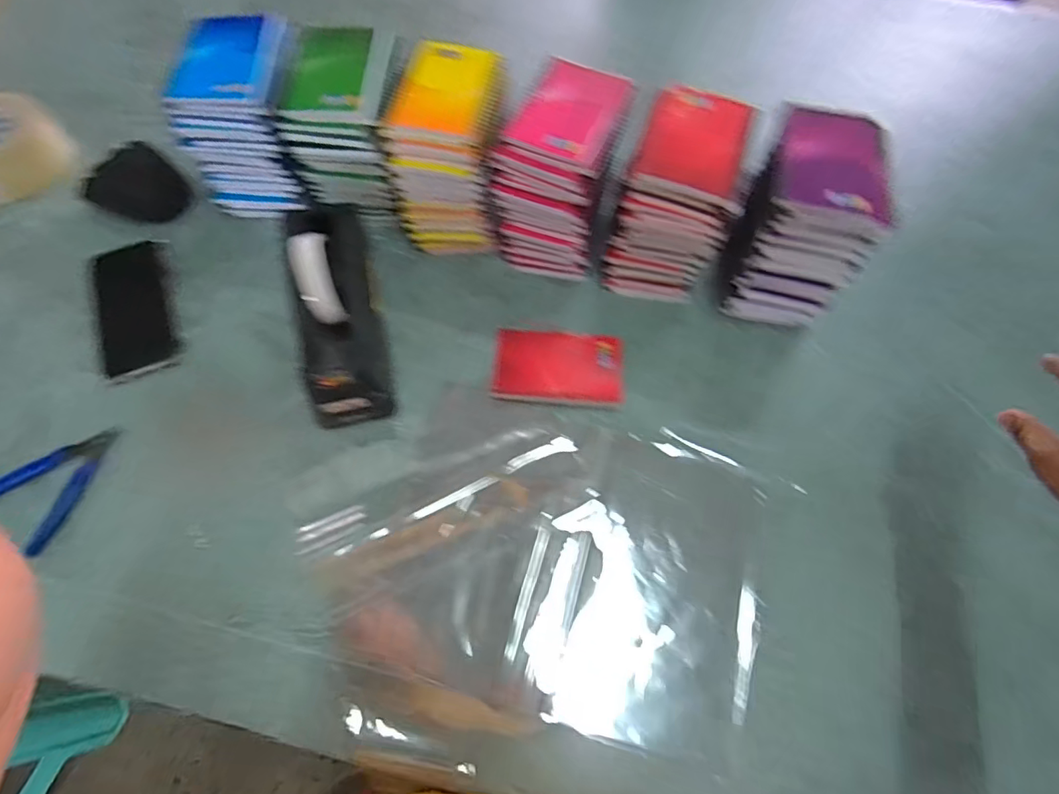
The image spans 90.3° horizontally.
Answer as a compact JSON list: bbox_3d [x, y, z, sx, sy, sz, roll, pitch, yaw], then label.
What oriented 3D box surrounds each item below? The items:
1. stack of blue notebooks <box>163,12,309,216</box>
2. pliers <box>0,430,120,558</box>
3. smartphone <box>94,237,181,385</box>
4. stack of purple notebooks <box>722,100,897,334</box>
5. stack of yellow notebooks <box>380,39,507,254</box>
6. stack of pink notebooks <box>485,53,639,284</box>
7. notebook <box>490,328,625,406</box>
[{"bbox_3d":[-0.301,-0.308,0.579,0.108,0.128,0.157,0,68,0],"label":"stack of blue notebooks"},{"bbox_3d":[-0.450,0.077,0.481,0.087,0.008,0.114,11,63,6],"label":"pliers"},{"bbox_3d":[-0.410,-0.093,0.551,0.075,0.010,0.159,-18,70,-18],"label":"smartphone"},{"bbox_3d":[0.268,-0.168,0.529,0.100,0.162,0.135,16,64,9],"label":"stack of purple notebooks"},{"bbox_3d":[-0.083,-0.266,0.582,0.107,0.141,0.156,4,63,2],"label":"stack of yellow notebooks"},{"bbox_3d":[0.032,-0.238,0.569,0.113,0.150,0.149,18,64,9],"label":"stack of pink notebooks"},{"bbox_3d":[0.030,-0.030,0.542,0.130,0.013,0.080,5,63,3],"label":"notebook"}]

